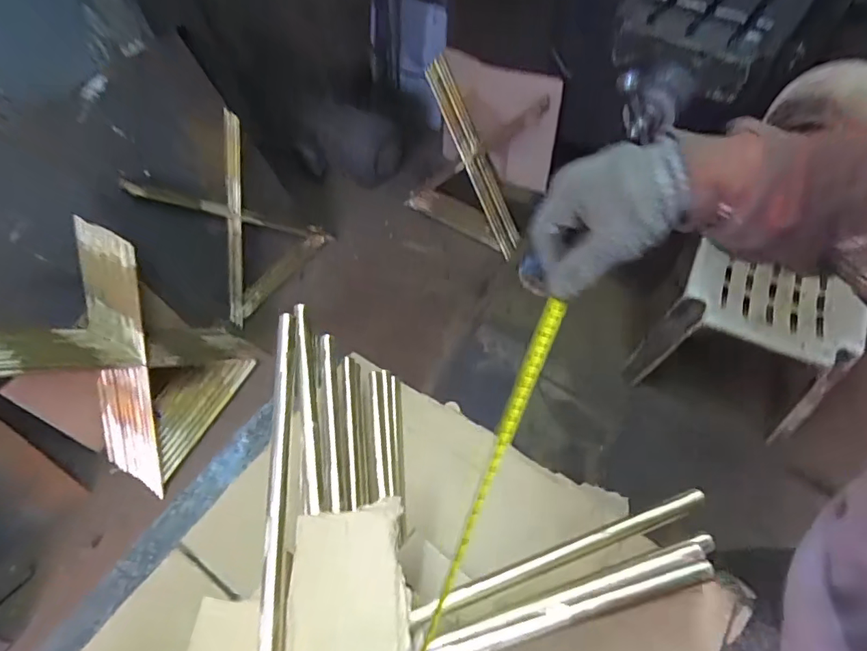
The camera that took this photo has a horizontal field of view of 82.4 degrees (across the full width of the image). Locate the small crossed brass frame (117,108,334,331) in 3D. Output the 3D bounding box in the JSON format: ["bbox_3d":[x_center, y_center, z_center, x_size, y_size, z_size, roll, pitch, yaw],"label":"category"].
[{"bbox_3d":[-0.593,-0.325,1.519,0.426,0.505,0.051,-43,36,-18],"label":"small crossed brass frame"}]

